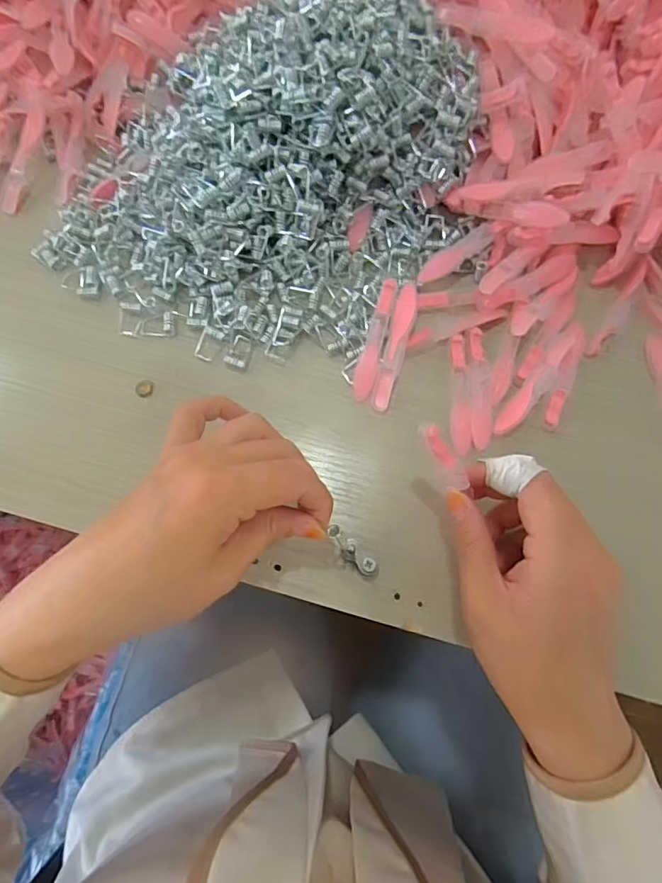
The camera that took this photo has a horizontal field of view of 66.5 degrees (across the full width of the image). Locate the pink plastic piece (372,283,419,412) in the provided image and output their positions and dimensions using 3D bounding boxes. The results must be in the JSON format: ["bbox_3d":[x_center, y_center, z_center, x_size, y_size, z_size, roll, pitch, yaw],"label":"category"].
[{"bbox_3d":[0.040,-0.058,0.315,0.013,0.006,0.079,15,88,4],"label":"pink plastic piece"}]

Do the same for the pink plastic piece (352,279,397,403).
[{"bbox_3d":[0.027,-0.064,0.318,0.012,0.004,0.078,15,86,4],"label":"pink plastic piece"}]

